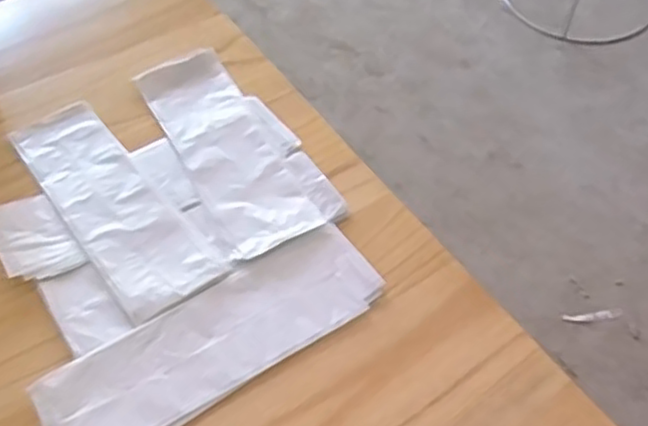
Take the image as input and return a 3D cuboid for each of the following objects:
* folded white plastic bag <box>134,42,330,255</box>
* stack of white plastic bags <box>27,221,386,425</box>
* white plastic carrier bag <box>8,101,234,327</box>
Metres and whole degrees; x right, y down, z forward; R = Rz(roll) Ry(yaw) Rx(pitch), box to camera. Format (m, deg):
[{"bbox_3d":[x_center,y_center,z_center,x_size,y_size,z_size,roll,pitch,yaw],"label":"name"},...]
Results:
[{"bbox_3d":[-0.090,-0.063,0.658,0.083,0.009,0.240,-24,60,-18],"label":"folded white plastic bag"},{"bbox_3d":[-0.081,0.094,0.546,0.263,0.009,0.085,-29,61,-21],"label":"stack of white plastic bags"},{"bbox_3d":[-0.183,-0.012,0.617,0.083,0.006,0.241,-33,63,-23],"label":"white plastic carrier bag"}]

